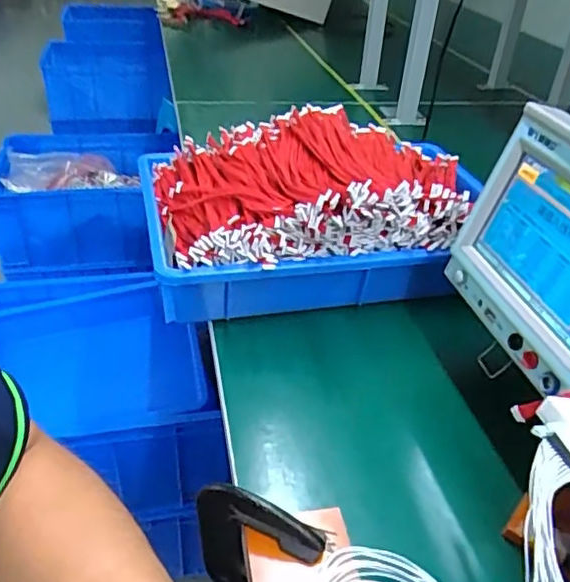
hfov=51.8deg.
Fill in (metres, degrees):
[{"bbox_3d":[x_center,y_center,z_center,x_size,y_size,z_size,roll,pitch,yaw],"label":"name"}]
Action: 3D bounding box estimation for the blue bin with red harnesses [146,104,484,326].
[{"bbox_3d":[0.039,-0.094,0.687,0.399,0.135,0.274,0,36,-6],"label":"blue bin with red harnesses"}]

